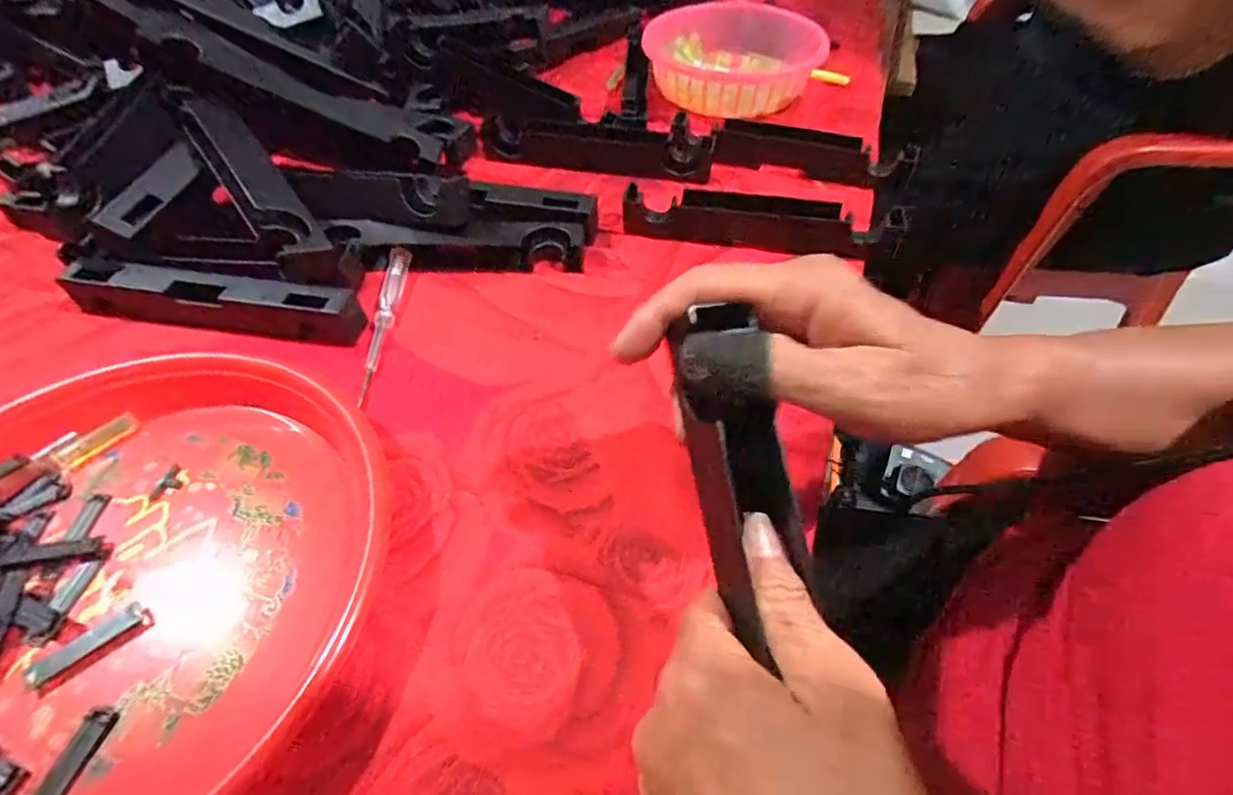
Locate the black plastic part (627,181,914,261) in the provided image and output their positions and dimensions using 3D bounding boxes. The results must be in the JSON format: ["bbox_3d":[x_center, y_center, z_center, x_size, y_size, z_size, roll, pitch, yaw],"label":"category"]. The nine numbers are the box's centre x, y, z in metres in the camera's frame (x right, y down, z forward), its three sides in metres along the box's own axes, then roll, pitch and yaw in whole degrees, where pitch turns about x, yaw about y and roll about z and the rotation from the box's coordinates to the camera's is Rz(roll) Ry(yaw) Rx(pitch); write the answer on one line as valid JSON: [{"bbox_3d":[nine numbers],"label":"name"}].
[{"bbox_3d":[0.104,-0.131,0.430,0.196,0.037,0.027,9,53,7],"label":"black plastic part"}]

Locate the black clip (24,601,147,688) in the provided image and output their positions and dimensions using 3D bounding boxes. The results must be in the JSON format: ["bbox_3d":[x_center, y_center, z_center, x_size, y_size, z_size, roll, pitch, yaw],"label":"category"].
[{"bbox_3d":[-0.235,0.108,0.258,0.012,0.004,0.044,38,61,26],"label":"black clip"}]

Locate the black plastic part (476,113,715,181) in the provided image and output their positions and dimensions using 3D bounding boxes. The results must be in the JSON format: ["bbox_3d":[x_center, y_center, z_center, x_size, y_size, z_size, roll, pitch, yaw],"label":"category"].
[{"bbox_3d":[-0.016,-0.222,0.506,0.196,0.032,0.043,9,53,6],"label":"black plastic part"}]

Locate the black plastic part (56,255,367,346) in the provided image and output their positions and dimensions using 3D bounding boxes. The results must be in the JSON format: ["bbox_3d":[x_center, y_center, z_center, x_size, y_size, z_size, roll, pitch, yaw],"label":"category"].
[{"bbox_3d":[-0.260,-0.063,0.381,0.191,0.029,0.030,8,52,6],"label":"black plastic part"}]

